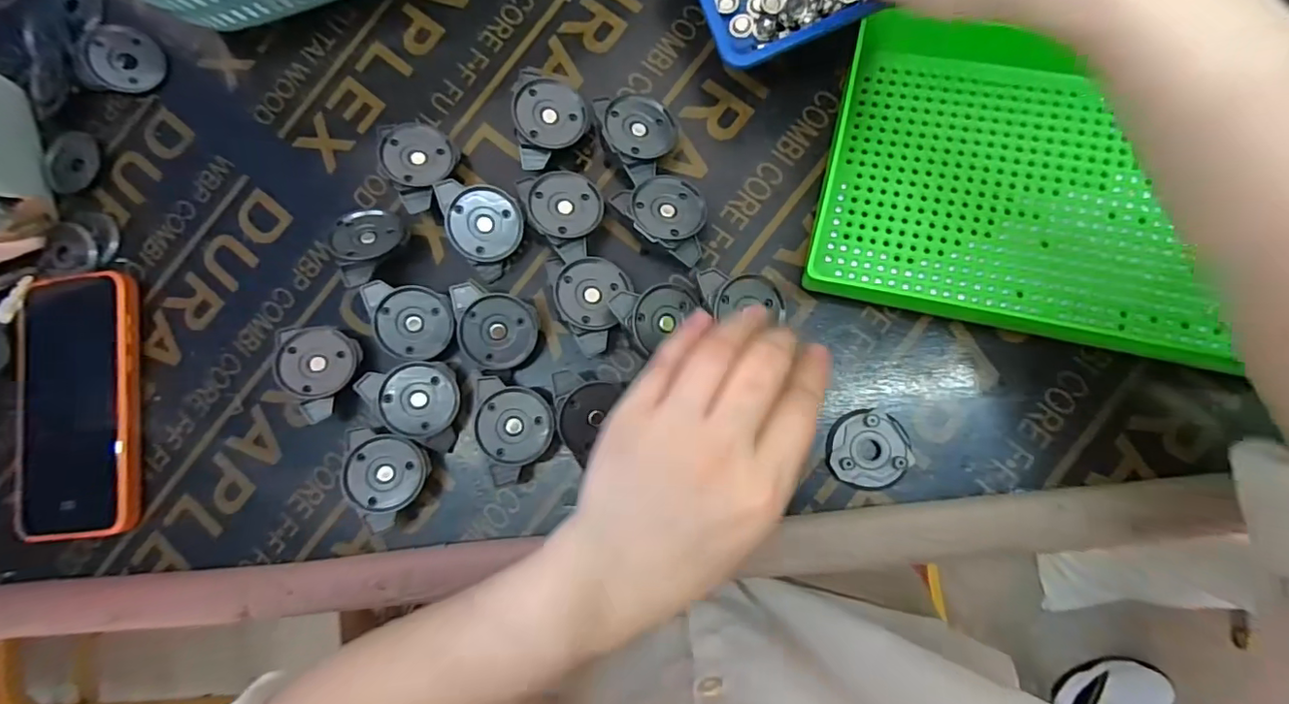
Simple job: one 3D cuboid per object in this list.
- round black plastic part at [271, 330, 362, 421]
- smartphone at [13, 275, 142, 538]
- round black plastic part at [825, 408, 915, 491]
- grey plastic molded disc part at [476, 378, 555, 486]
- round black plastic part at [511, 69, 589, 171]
[{"bbox_3d":[-0.193,0.013,0.331,0.044,0.026,0.054,-4,84,6],"label":"round black plastic part"},{"bbox_3d":[-0.362,0.033,0.354,0.086,0.015,0.167,-6,84,6],"label":"smartphone"},{"bbox_3d":[0.120,0.052,0.296,0.044,0.005,0.041,-1,85,7],"label":"round black plastic part"},{"bbox_3d":[-0.073,0.044,0.312,0.040,0.016,0.057,-2,91,-11],"label":"grey plastic molded disc part"},{"bbox_3d":[-0.056,-0.138,0.328,0.044,0.015,0.057,-11,91,-16],"label":"round black plastic part"}]

